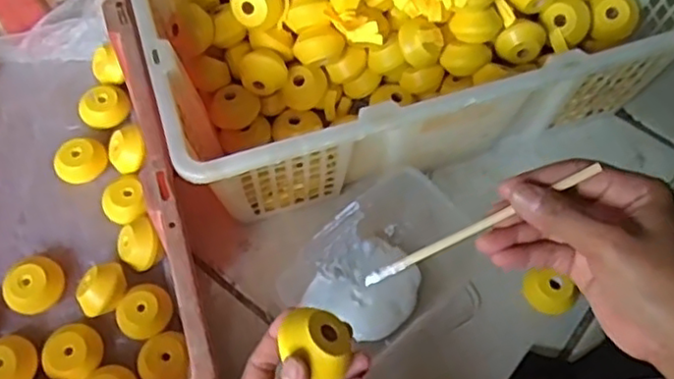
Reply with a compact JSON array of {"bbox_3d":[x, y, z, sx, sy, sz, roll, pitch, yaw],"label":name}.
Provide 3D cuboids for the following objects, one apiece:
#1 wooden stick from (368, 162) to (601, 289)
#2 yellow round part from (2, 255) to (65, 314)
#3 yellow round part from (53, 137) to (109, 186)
[{"bbox_3d":[0.079,0.020,0.362,0.141,0.008,0.006,-27,66,6],"label":"wooden stick"},{"bbox_3d":[-0.272,0.084,0.581,0.052,0.027,0.049,0,64,1],"label":"yellow round part"},{"bbox_3d":[-0.250,-0.028,0.638,0.048,0.027,0.047,0,64,1],"label":"yellow round part"}]

